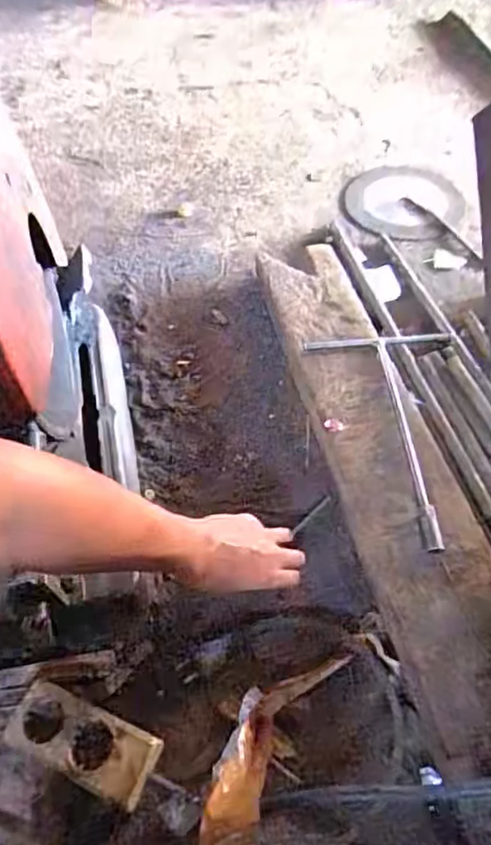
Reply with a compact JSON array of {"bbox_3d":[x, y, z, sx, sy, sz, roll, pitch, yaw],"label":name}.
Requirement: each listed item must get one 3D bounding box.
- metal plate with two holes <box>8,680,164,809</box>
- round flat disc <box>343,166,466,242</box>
[{"bbox_3d":[-0.151,0.298,0.547,0.141,0.039,0.056,19,58,16],"label":"metal plate with two holes"},{"bbox_3d":[0.290,-0.407,1.072,0.212,0.021,0.195,-2,55,2],"label":"round flat disc"}]

